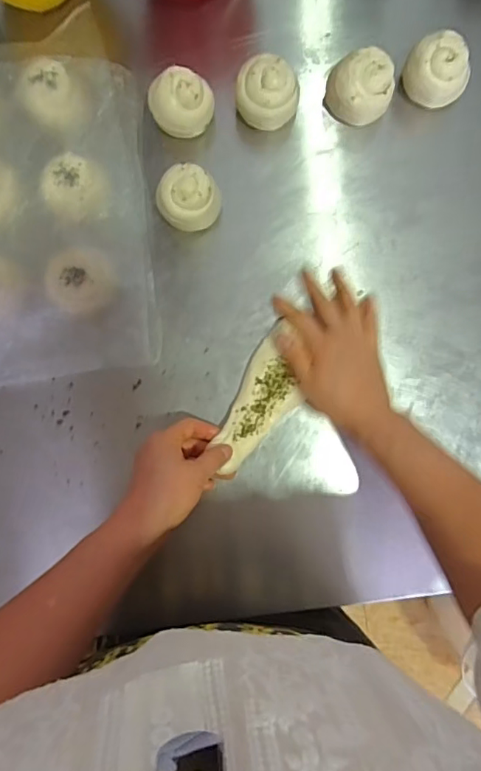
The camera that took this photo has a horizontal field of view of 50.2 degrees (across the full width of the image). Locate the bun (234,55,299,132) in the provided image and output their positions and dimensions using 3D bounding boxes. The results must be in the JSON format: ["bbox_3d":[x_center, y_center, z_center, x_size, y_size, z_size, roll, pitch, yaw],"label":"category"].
[{"bbox_3d":[0.028,-0.290,0.509,0.063,0.043,0.053,3,86,0],"label":"bun"}]

